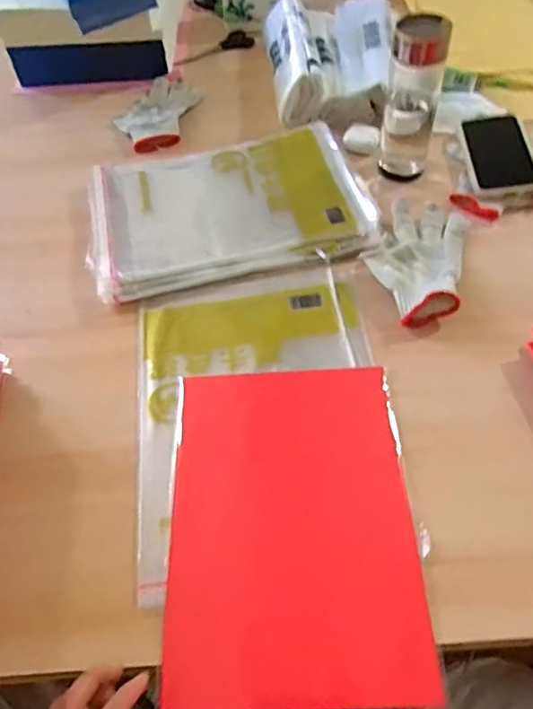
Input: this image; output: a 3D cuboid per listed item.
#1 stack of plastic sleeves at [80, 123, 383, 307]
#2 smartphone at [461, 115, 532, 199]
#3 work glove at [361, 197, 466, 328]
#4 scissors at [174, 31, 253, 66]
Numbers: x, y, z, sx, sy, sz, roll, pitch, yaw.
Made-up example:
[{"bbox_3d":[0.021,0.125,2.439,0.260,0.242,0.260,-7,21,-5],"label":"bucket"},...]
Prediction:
[{"bbox_3d":[-0.053,-0.196,0.724,0.347,0.026,0.254,-12,54,-5],"label":"stack of plastic sleeves"},{"bbox_3d":[0.311,-0.271,0.745,0.078,0.014,0.173,-4,52,8],"label":"smartphone"},{"bbox_3d":[0.173,-0.115,0.643,0.108,0.036,0.185,12,55,12],"label":"work glove"},{"bbox_3d":[-0.097,-0.557,1.001,0.152,0.014,0.052,-22,55,-12],"label":"scissors"}]

